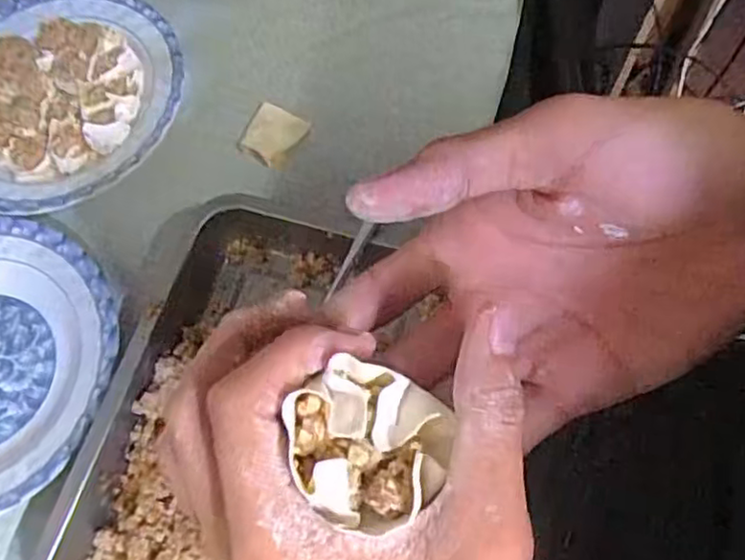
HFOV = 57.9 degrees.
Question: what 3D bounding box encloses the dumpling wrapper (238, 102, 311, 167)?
[{"bbox_3d":[-0.082,-0.120,0.552,0.042,0.005,0.049,32,72,12],"label":"dumpling wrapper"}]

